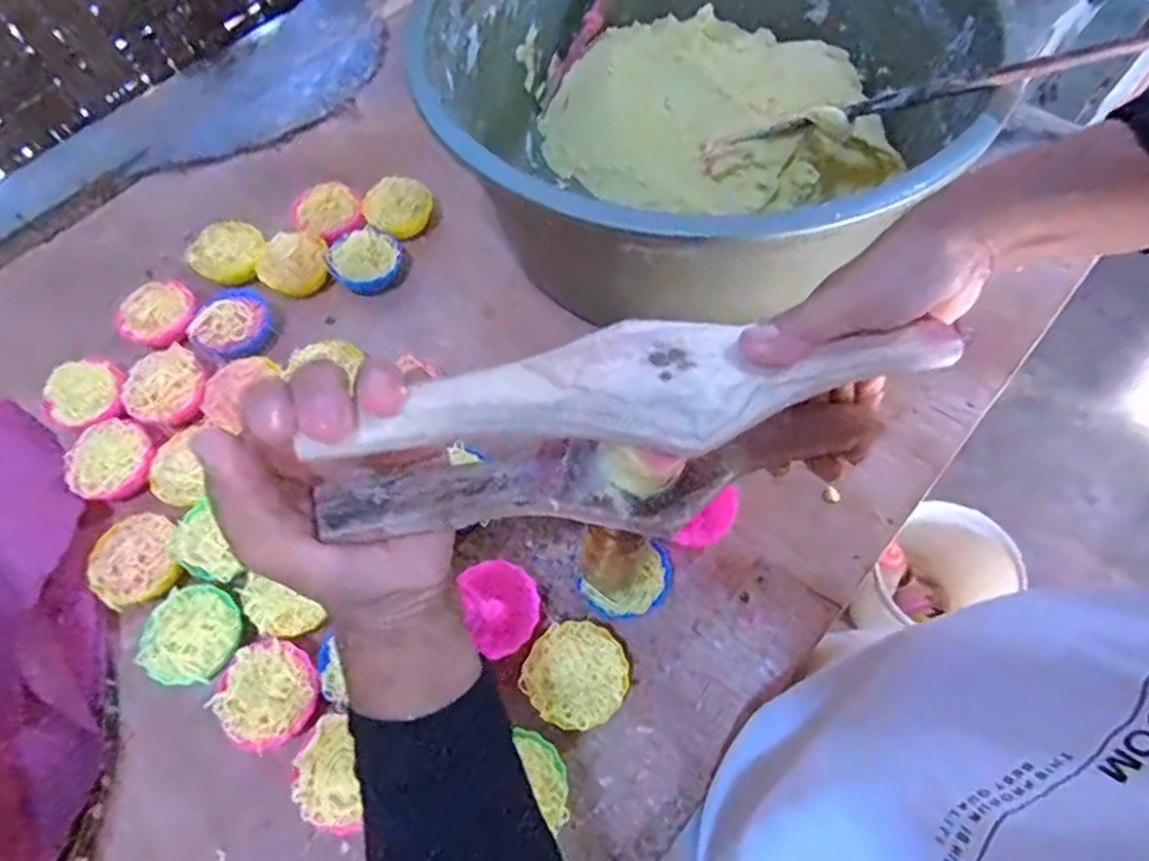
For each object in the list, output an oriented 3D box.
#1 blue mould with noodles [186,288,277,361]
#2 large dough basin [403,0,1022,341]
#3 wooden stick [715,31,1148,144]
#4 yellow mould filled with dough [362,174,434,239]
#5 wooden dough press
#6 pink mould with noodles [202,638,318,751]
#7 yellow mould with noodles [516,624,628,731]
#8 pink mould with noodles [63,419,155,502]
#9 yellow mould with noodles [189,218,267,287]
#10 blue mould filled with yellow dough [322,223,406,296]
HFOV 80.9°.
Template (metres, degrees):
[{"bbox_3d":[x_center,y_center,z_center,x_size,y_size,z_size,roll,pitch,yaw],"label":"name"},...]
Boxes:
[{"bbox_3d":[-0.278,-0.084,0.558,0.055,0.041,0.062,24,67,16],"label":"blue mould with noodles"},{"bbox_3d":[0.092,-0.254,0.561,0.376,0.192,0.405,-2,63,4],"label":"large dough basin"},{"bbox_3d":[0.219,-0.221,0.449,0.262,0.014,0.010,5,57,41],"label":"wooden stick"},{"bbox_3d":[-0.160,-0.202,0.619,0.061,0.036,0.058,-2,63,4],"label":"yellow mould filled with dough"},{"bbox_3d":[0.032,-0.007,0.282,0.269,0.080,0.063,-12,63,-9],"label":"wooden dough press"},{"bbox_3d":[-0.191,0.165,0.424,0.061,0.032,0.058,-2,63,4],"label":"pink mould with noodles"},{"bbox_3d":[0.002,0.151,0.418,0.061,0.039,0.059,-2,63,4],"label":"yellow mould with noodles"},{"bbox_3d":[-0.346,0.023,0.505,0.059,0.019,0.060,-5,63,2],"label":"pink mould with noodles"},{"bbox_3d":[-0.301,-0.151,0.595,0.060,0.038,0.060,-2,63,4],"label":"yellow mould with noodles"},{"bbox_3d":[-0.180,-0.145,0.589,0.065,0.038,0.064,-23,63,-7],"label":"blue mould filled with yellow dough"}]

